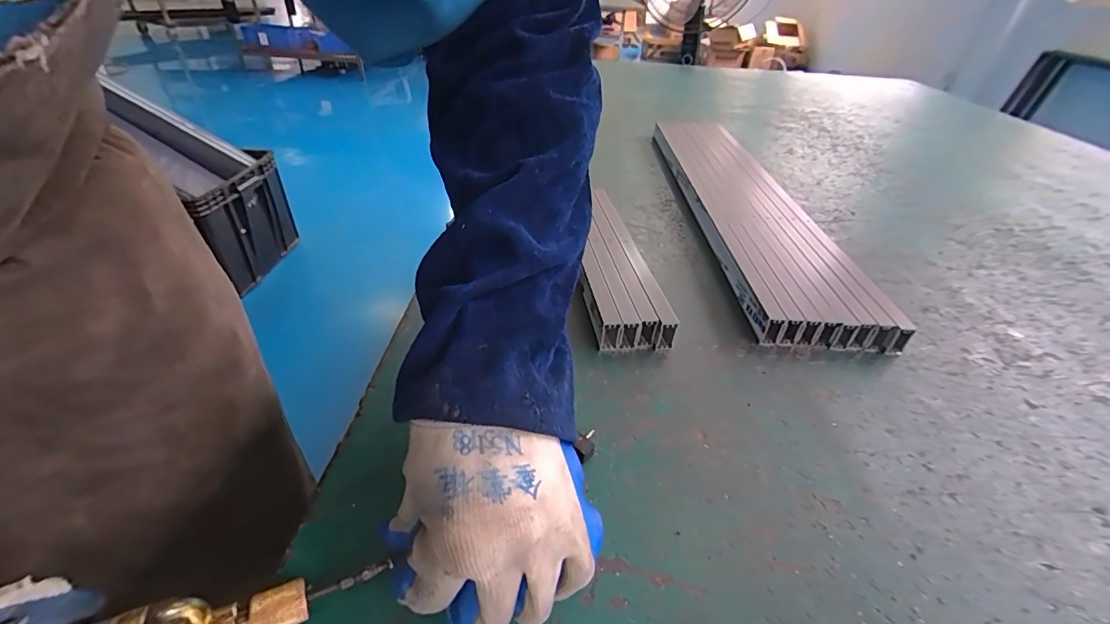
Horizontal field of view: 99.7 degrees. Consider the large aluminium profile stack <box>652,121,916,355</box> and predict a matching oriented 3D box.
[{"bbox_3d":[0.241,-0.173,0.650,0.131,0.034,0.638,4,37,-1],"label":"large aluminium profile stack"}]

